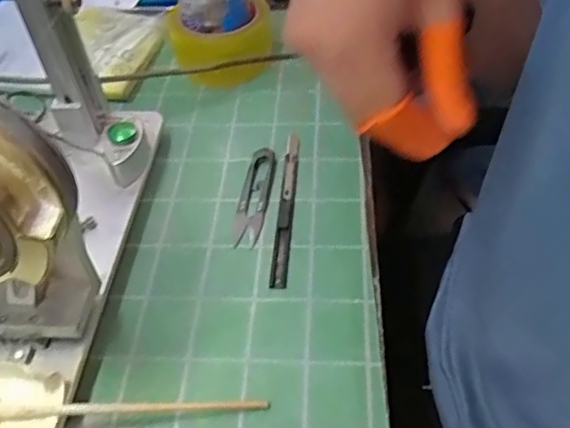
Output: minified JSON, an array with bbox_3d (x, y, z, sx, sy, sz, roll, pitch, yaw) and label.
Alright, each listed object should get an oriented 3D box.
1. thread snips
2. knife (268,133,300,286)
[{"bbox_3d":[-0.024,-0.016,0.479,0.023,0.008,0.100,3,47,9],"label":"thread snips"},{"bbox_3d":[0.001,-0.009,0.471,0.012,0.004,0.159,1,47,7],"label":"knife"}]

